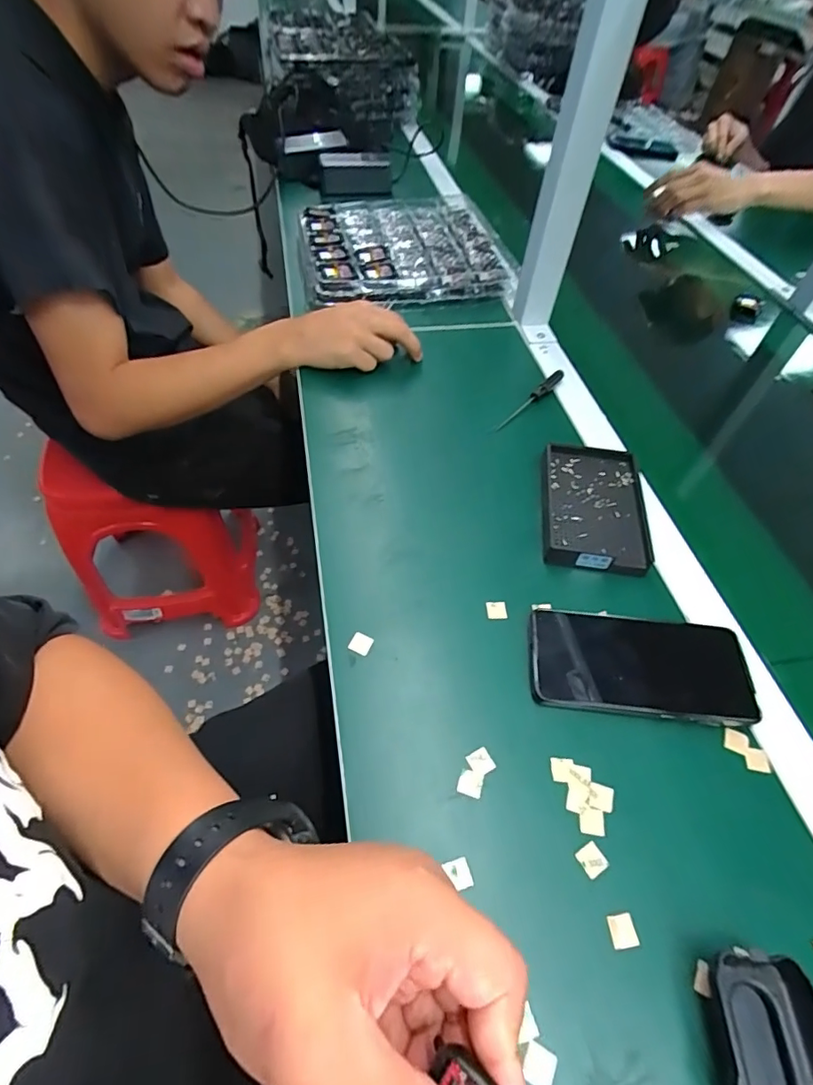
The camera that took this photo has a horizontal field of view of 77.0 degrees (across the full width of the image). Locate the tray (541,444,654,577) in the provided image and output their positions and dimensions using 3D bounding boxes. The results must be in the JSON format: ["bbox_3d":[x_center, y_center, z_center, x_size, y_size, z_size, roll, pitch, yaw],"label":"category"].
[{"bbox_3d":[0.178,-0.036,0.486,0.095,0.019,0.139,7,53,2],"label":"tray"}]

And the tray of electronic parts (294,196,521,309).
[{"bbox_3d":[-0.010,-0.433,0.759,0.288,0.047,0.264,-8,54,-9],"label":"tray of electronic parts"}]

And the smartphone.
[{"bbox_3d":[0.177,0.093,0.393,0.158,0.012,0.079,3,54,7],"label":"smartphone"}]

